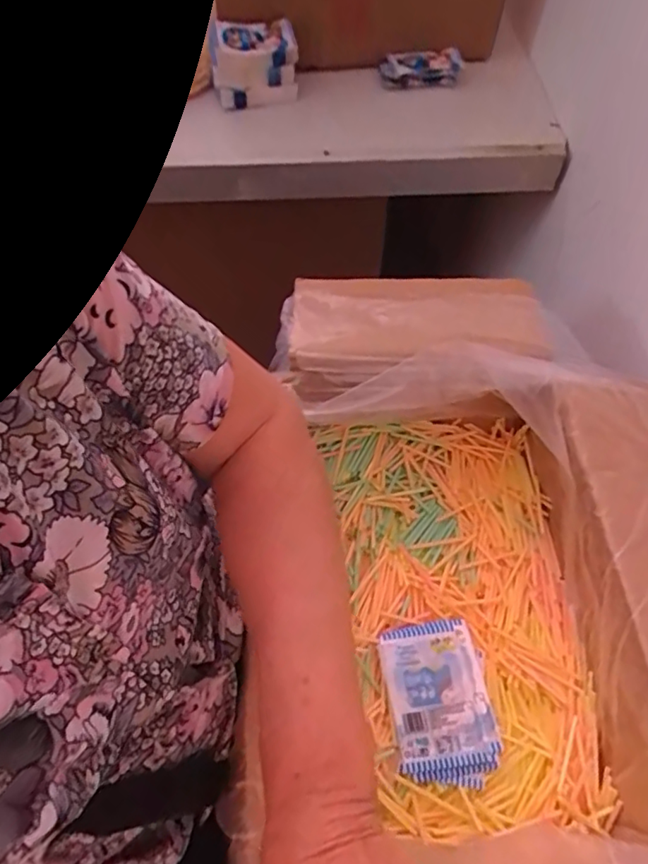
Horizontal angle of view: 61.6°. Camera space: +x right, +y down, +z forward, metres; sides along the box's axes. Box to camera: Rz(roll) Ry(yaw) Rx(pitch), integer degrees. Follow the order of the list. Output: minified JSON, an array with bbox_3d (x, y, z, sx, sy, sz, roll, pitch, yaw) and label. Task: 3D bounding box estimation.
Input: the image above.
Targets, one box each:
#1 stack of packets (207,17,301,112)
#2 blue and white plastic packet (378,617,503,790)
[{"bbox_3d":[-0.088,-0.471,0.692,0.107,0.084,0.041,-13,61,-7],"label":"stack of packets"},{"bbox_3d":[0.095,0.222,0.453,0.083,0.013,0.121,-5,60,-2],"label":"blue and white plastic packet"}]

